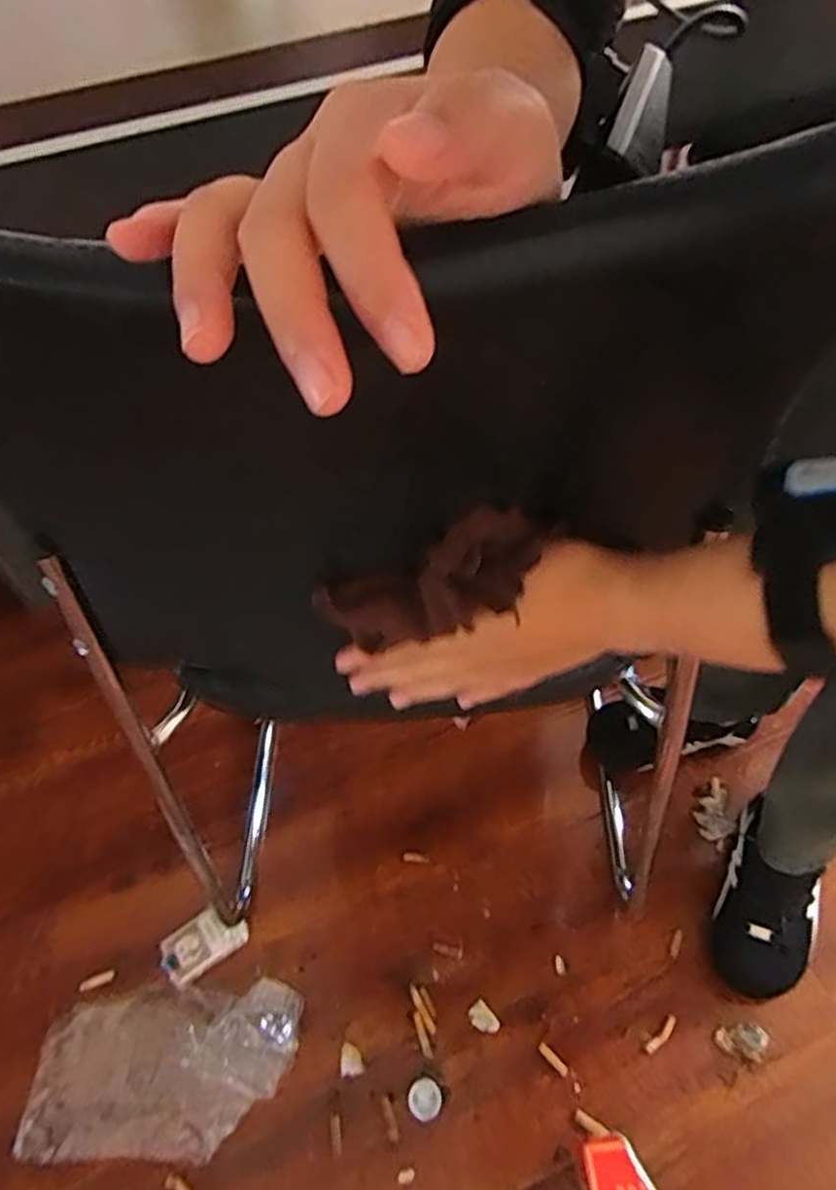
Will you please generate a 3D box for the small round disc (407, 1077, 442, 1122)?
[{"bbox_3d":[0.007,0.521,0.744,0.035,0.004,0.035,-3,51,3],"label":"small round disc"}]

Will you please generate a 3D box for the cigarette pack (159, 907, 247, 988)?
[{"bbox_3d":[-0.256,0.412,0.853,0.097,0.022,0.060,-33,56,-20],"label":"cigarette pack"}]

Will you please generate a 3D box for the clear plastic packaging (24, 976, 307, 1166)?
[{"bbox_3d":[-0.266,0.496,0.755,0.270,0.059,0.155,-3,51,3],"label":"clear plastic packaging"}]

